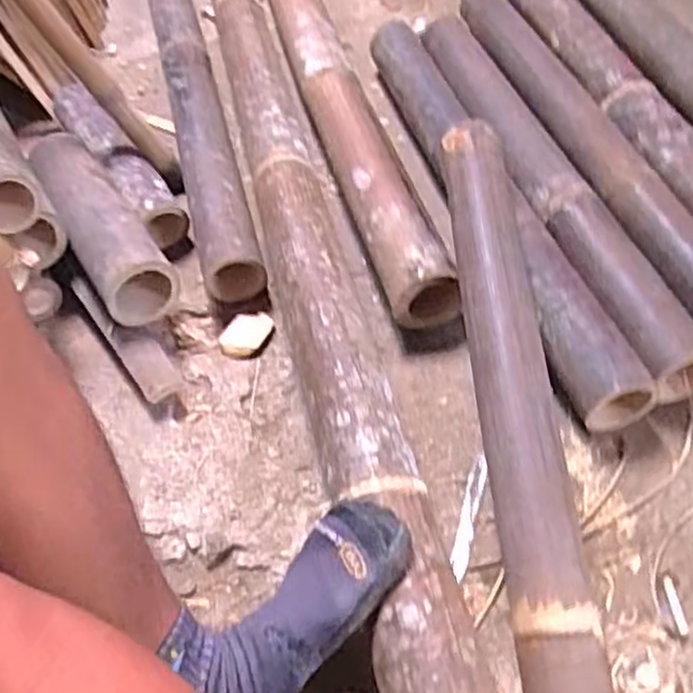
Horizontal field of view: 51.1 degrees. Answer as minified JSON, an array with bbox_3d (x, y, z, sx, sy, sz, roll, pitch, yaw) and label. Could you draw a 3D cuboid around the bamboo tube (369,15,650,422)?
[{"bbox_3d":[0.158,-0.193,0.864,0.078,0.085,0.695,-16,51,-7],"label":"bamboo tube"}]

